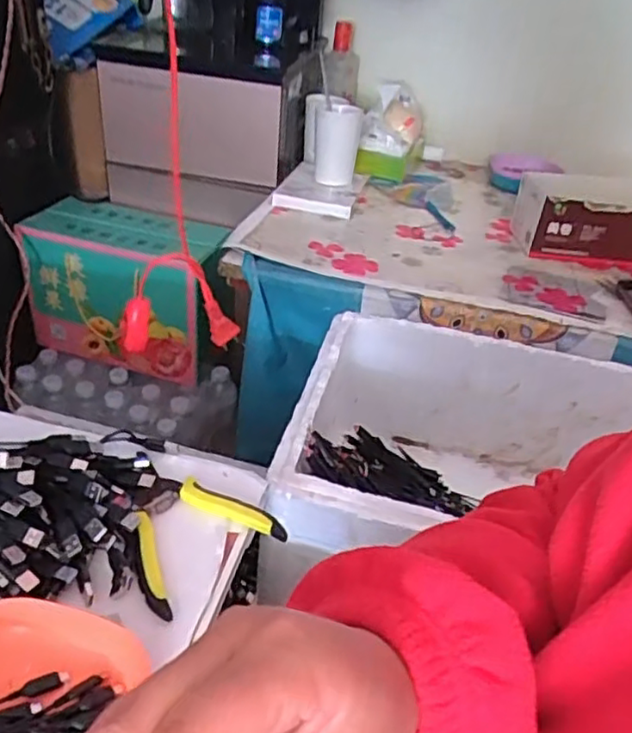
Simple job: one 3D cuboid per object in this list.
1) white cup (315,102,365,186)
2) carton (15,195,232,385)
[{"bbox_3d":[0.035,-0.371,1.096,0.074,0.118,0.072,4,35,-3],"label":"white cup"},{"bbox_3d":[-0.322,-0.134,1.162,0.322,0.238,0.162,16,36,14],"label":"carton"}]

